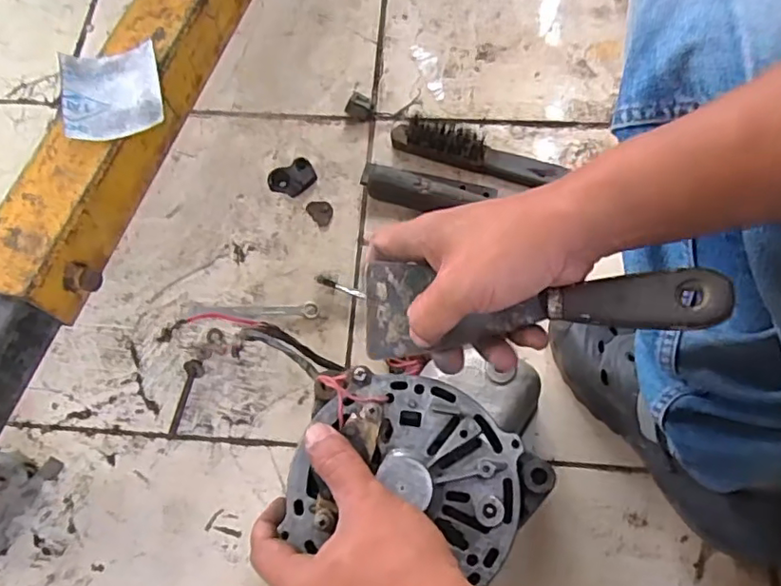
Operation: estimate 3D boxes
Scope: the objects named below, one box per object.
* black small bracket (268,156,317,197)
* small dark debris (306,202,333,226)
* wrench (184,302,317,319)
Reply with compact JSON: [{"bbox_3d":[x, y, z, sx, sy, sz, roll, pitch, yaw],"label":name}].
[{"bbox_3d":[-0.117,-0.138,0.708,0.056,0.012,0.041,-36,72,-13],"label":"black small bracket"},{"bbox_3d":[-0.082,-0.096,0.694,0.025,0.004,0.036,-38,73,-13],"label":"small dark debris"},{"bbox_3d":[-0.153,0.018,0.644,0.148,0.011,0.018,0,68,1],"label":"wrench"}]

